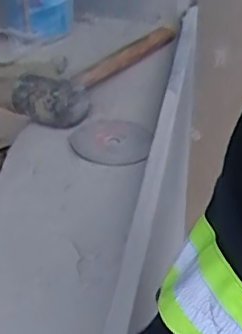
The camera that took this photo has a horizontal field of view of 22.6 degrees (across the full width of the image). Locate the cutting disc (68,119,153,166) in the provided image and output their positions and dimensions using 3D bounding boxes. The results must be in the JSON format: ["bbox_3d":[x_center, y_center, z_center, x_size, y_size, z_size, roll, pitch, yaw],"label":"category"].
[{"bbox_3d":[-0.011,-0.032,0.757,0.100,0.007,0.106,-4,32,2],"label":"cutting disc"}]

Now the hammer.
[{"bbox_3d":[-0.025,-0.165,0.890,0.087,0.050,0.342,15,38,23],"label":"hammer"}]

